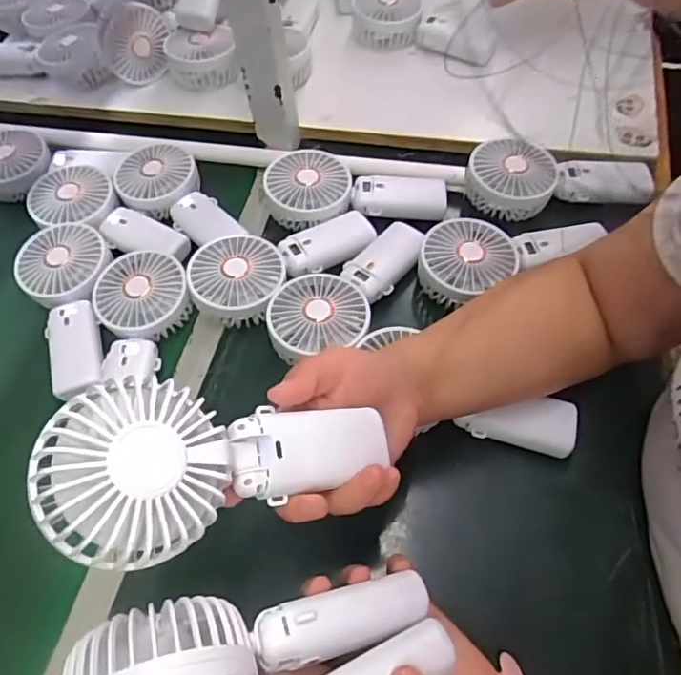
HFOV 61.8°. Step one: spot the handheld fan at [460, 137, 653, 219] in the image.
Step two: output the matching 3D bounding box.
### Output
[{"bbox_3d":[0.223,-0.167,0.586,0.184,0.042,0.081,-6,58,1],"label":"handheld fan"}]

